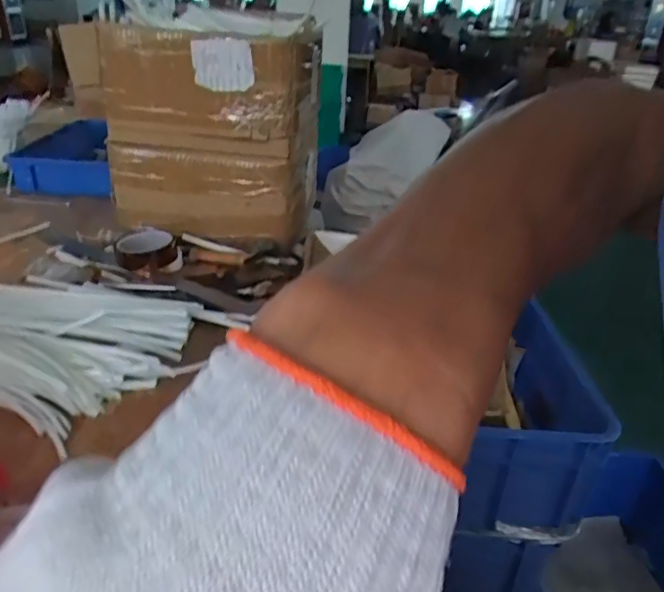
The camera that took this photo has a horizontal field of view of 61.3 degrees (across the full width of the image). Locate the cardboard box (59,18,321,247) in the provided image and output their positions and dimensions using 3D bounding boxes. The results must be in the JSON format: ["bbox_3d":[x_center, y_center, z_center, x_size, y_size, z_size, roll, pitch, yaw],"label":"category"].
[{"bbox_3d":[-0.227,-0.316,1.043,0.372,0.341,0.251,5,28,4],"label":"cardboard box"}]

